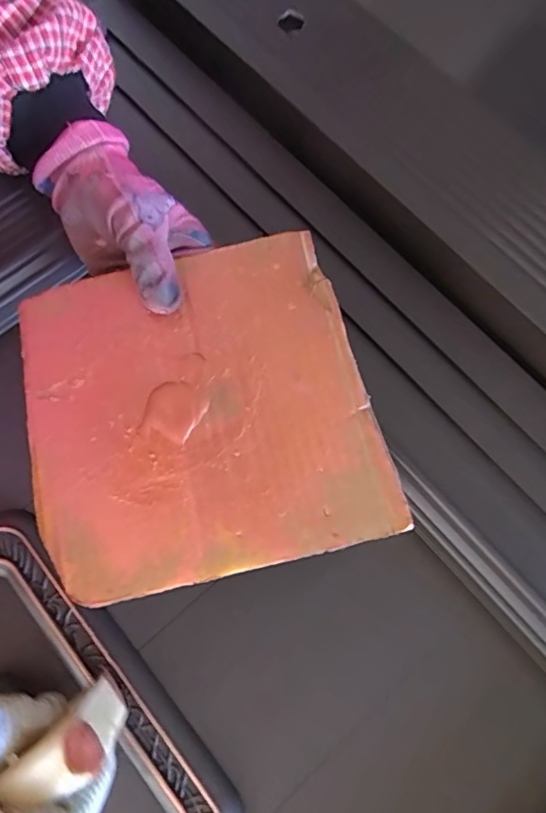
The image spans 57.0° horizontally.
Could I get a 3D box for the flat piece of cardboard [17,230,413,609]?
[{"bbox_3d":[-0.042,-0.001,0.268,0.174,0.013,0.175,-13,73,-3],"label":"flat piece of cardboard"}]

